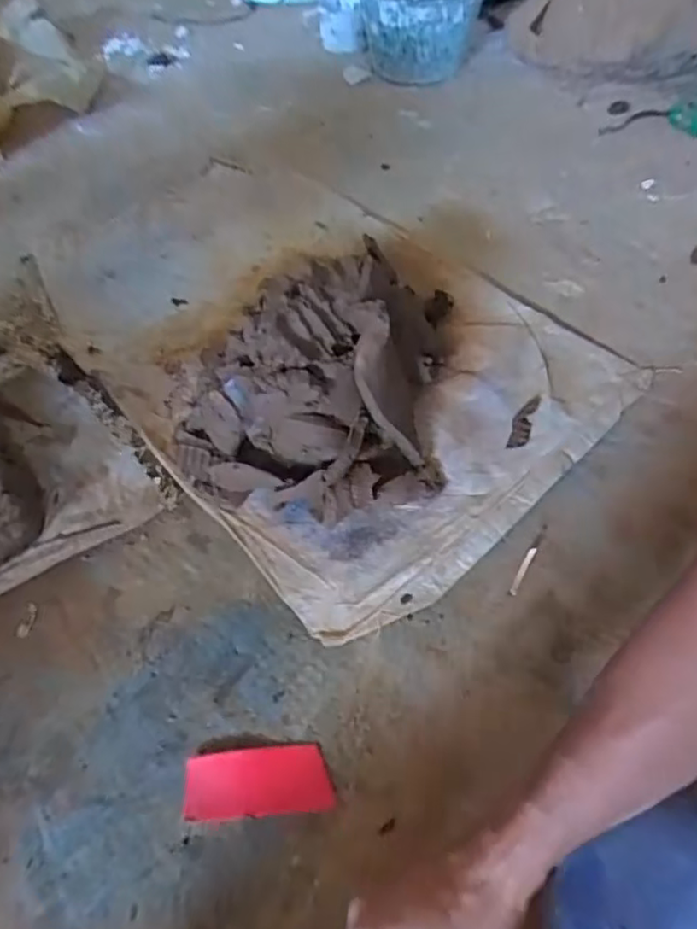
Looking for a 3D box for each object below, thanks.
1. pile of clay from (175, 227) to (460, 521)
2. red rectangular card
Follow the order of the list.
[{"bbox_3d":[-0.039,-0.105,0.640,0.274,0.120,0.316,3,53,3],"label":"pile of clay"},{"bbox_3d":[-0.068,0.237,0.479,0.106,0.008,0.046,-4,53,-3],"label":"red rectangular card"}]

